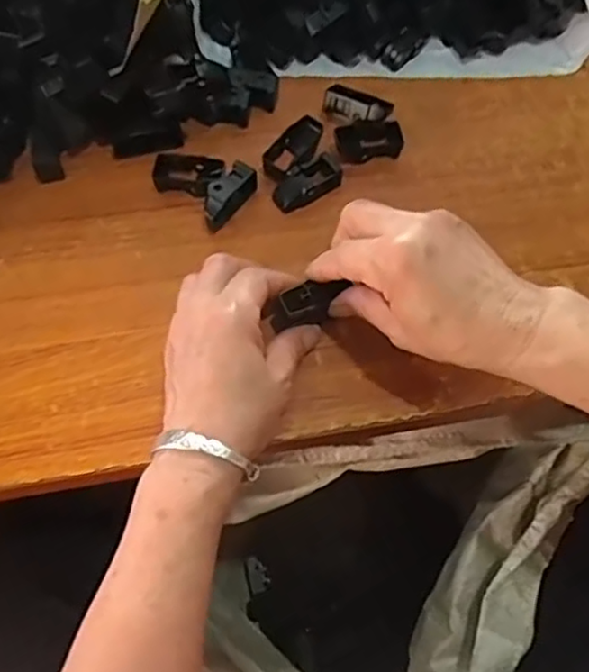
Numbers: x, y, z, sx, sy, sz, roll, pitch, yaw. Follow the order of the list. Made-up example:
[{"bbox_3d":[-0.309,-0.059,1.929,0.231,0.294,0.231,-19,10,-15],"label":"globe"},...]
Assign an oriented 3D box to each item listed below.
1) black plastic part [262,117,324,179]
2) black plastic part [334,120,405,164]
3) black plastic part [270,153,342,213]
[{"bbox_3d":[0.000,-0.136,0.471,0.028,0.015,0.051,34,70,10],"label":"black plastic part"},{"bbox_3d":[0.055,-0.143,0.478,0.050,0.015,0.027,-3,68,-4],"label":"black plastic part"},{"bbox_3d":[0.009,-0.109,0.464,0.050,0.012,0.024,-32,73,-1],"label":"black plastic part"}]

